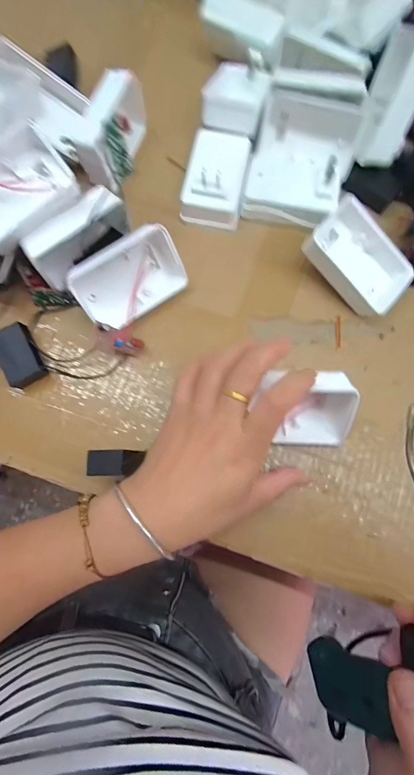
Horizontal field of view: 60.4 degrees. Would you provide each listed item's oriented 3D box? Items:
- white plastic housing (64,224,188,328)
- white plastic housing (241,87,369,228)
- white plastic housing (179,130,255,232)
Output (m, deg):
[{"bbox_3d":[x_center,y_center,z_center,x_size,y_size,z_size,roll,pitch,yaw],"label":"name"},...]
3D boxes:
[{"bbox_3d":[-0.065,-0.091,0.300,0.090,0.058,0.031,-40,37,-10],"label":"white plastic housing"},{"bbox_3d":[0.088,-0.211,0.329,0.093,0.041,0.124,13,76,3],"label":"white plastic housing"},{"bbox_3d":[0.011,-0.199,0.331,0.056,0.044,0.091,12,76,3],"label":"white plastic housing"}]

